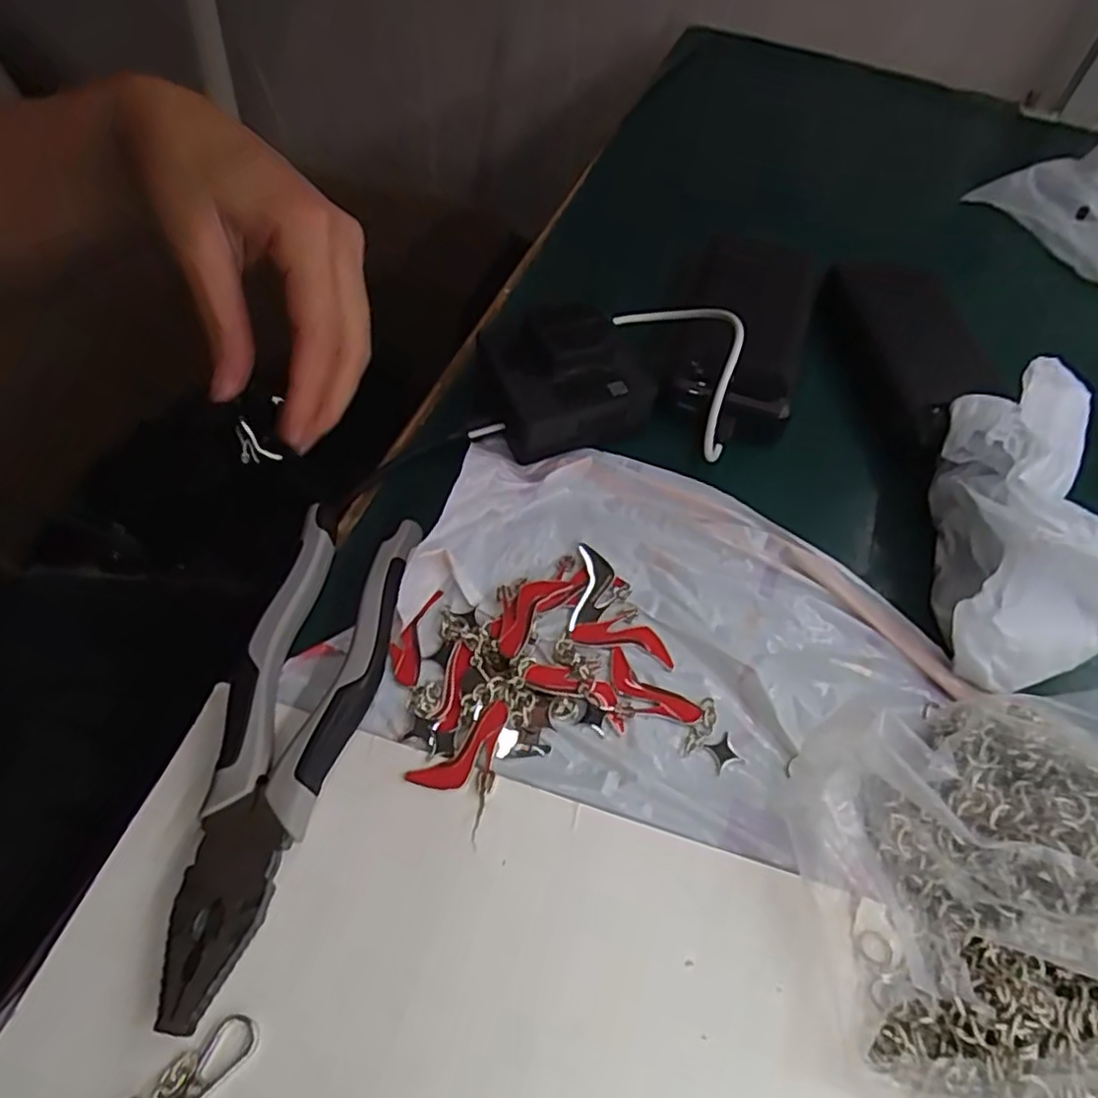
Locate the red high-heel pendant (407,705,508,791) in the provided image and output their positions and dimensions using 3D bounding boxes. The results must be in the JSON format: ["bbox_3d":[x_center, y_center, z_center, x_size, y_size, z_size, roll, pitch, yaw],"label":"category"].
[{"bbox_3d":[-0.032,0.081,0.279,0.046,0.004,0.018,-35,65,-24],"label":"red high-heel pendant"}]

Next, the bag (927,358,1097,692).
[{"bbox_3d":[0.214,-0.012,0.312,0.063,0.074,0.143,11,69,3],"label":"bag"}]

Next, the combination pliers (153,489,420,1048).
[{"bbox_3d":[-0.100,0.069,0.271,0.050,0.021,0.188,11,56,3],"label":"combination pliers"}]

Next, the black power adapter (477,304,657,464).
[{"bbox_3d":[0.010,-0.089,0.369,0.081,0.040,0.069,-12,58,-12],"label":"black power adapter"}]

